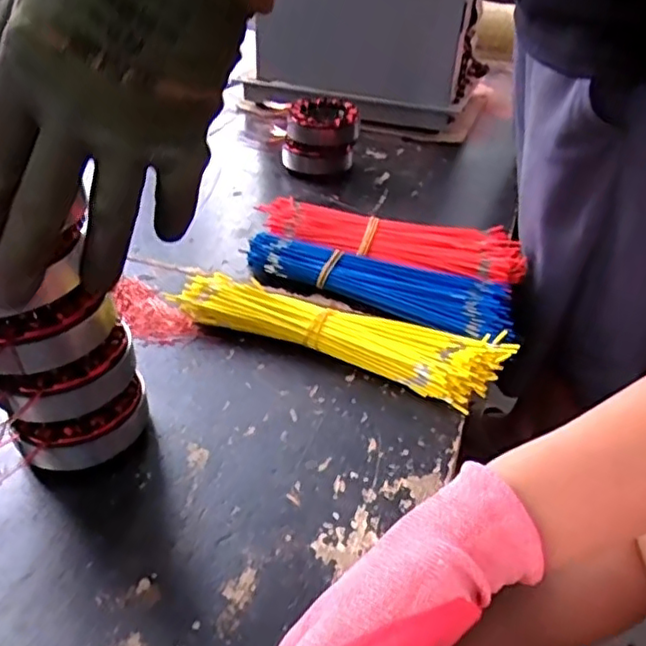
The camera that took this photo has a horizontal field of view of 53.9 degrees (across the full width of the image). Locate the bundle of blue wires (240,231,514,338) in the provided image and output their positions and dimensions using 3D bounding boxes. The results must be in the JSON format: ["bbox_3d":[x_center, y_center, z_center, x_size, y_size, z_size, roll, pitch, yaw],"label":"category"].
[{"bbox_3d":[0.048,-0.039,0.583,0.244,0.027,0.061,14,38,16],"label":"bundle of blue wires"}]

